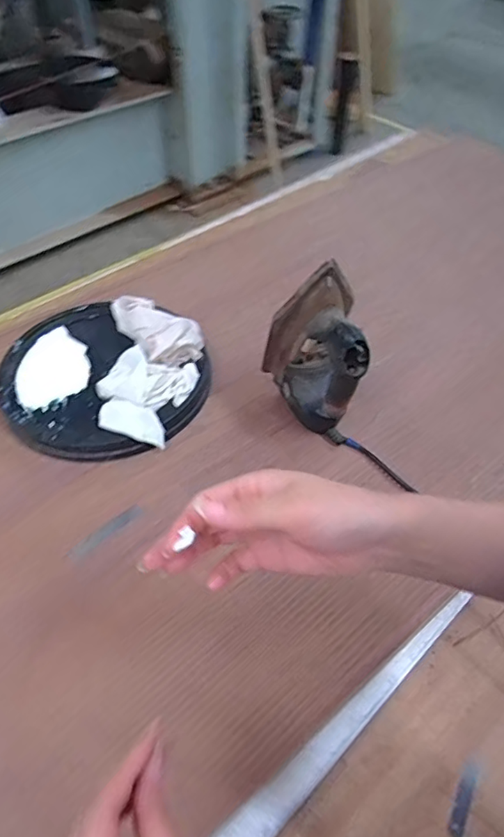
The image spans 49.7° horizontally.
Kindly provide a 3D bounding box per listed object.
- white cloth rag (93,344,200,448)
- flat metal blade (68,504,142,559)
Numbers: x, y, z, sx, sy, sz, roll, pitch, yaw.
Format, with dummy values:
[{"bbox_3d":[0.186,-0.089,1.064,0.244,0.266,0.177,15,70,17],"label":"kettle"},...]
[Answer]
[{"bbox_3d":[-0.164,-0.038,0.805,0.128,0.037,0.142,17,51,13],"label":"white cloth rag"},{"bbox_3d":[-0.196,0.151,0.730,0.108,0.004,0.021,-35,59,-20],"label":"flat metal blade"}]

